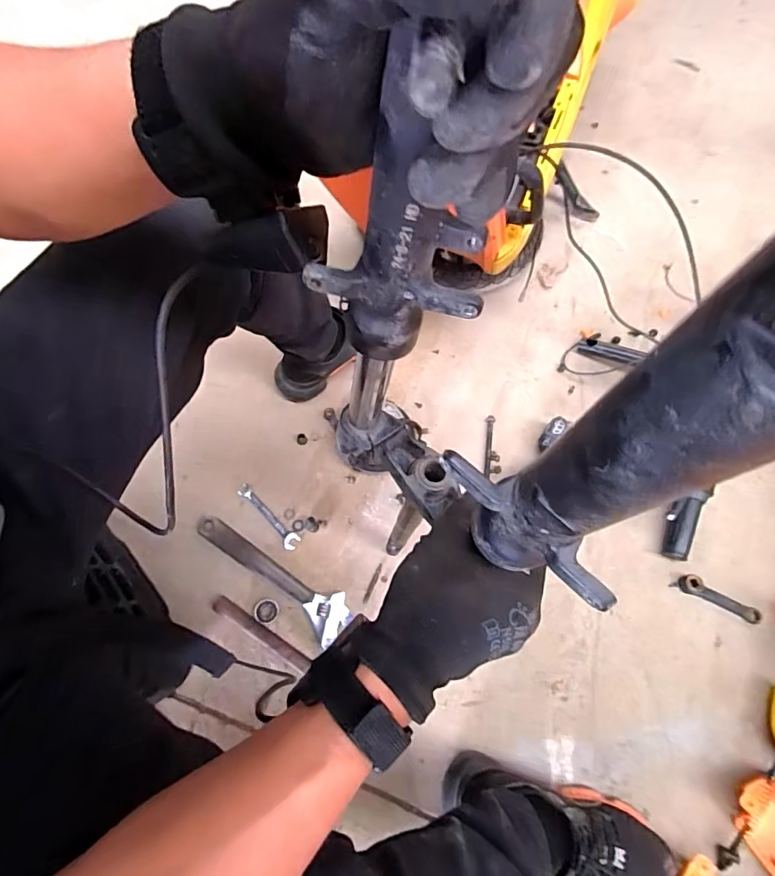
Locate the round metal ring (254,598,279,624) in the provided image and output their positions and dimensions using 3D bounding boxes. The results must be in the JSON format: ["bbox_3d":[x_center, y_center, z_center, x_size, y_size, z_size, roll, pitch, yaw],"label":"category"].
[{"bbox_3d":[-0.176,0.252,0.675,0.033,0.010,0.033,0,66,0],"label":"round metal ring"}]

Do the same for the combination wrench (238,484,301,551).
[{"bbox_3d":[-0.186,0.121,0.727,0.025,0.006,0.131,-42,72,-17],"label":"combination wrench"}]

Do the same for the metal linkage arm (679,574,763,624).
[{"bbox_3d":[0.515,0.248,0.714,0.128,0.016,0.028,23,68,10],"label":"metal linkage arm"}]

